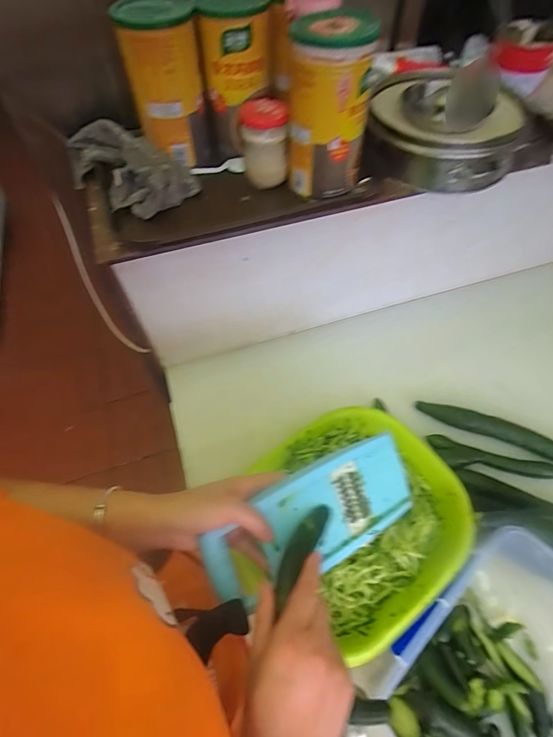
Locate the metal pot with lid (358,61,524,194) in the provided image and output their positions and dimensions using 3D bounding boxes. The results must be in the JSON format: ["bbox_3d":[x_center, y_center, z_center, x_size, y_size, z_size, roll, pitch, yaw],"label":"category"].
[{"bbox_3d":[0.247,-0.366,0.568,0.205,0.084,0.217,11,59,8],"label":"metal pot with lid"}]

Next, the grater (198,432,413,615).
[{"bbox_3d":[0.051,0.169,0.432,0.265,0.014,0.112,-21,94,-25],"label":"grater"}]

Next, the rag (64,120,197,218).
[{"bbox_3d":[-0.224,-0.307,0.567,0.126,0.061,0.224,-36,64,-19],"label":"rag"}]

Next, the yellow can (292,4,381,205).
[{"bbox_3d":[0.065,-0.323,0.486,0.095,0.181,0.087,5,59,4],"label":"yellow can"}]

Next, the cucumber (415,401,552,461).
[{"bbox_3d":[0.467,0.144,0.651,0.435,0.034,0.043,24,62,15],"label":"cucumber"}]

